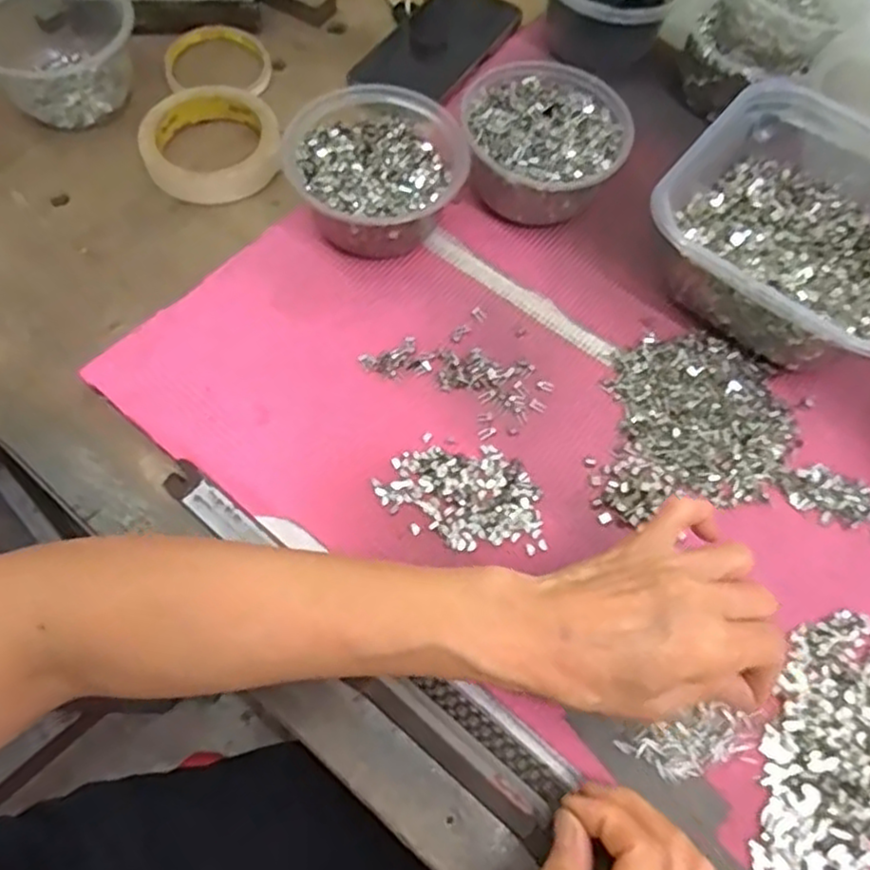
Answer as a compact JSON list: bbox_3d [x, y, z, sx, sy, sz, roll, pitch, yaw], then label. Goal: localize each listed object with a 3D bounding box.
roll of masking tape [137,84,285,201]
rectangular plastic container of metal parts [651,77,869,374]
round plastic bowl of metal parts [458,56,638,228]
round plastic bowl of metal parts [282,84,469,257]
[{"bbox_3d":[-0.162,-0.216,0.519,0.095,0.021,0.097,1,67,-2],"label":"roll of masking tape"},{"bbox_3d":[0.240,-0.131,0.458,0.169,0.068,0.166,37,67,14],"label":"rectangular plastic container of metal parts"},{"bbox_3d":[0.075,-0.202,0.494,0.107,0.059,0.113,2,64,-4],"label":"round plastic bowl of metal parts"},{"bbox_3d":[-0.039,-0.175,0.481,0.112,0.063,0.120,2,64,-4],"label":"round plastic bowl of metal parts"}]

